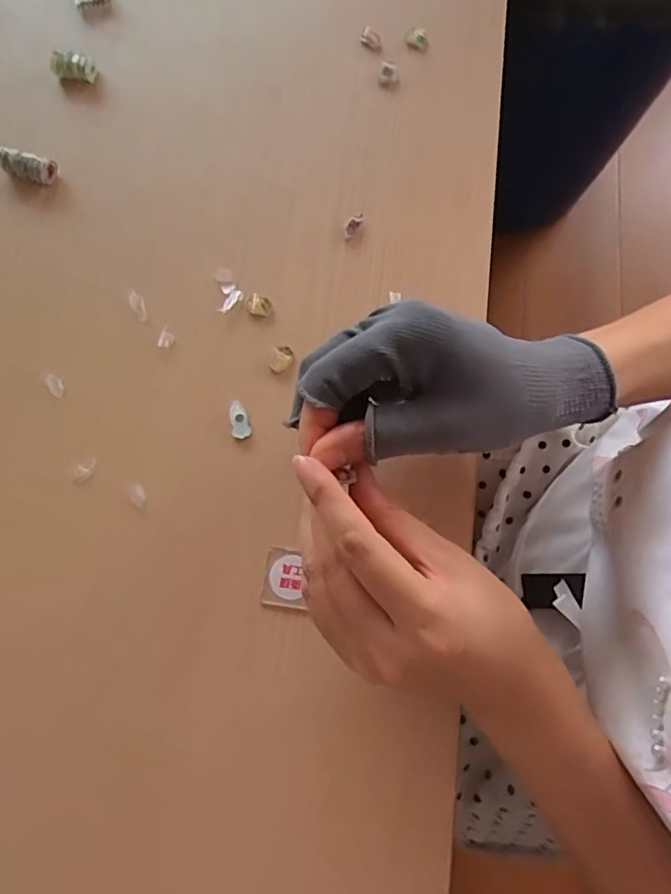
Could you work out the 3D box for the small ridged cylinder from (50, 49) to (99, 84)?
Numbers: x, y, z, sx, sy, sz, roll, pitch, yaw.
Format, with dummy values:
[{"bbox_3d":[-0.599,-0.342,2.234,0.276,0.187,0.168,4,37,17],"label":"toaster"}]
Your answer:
[{"bbox_3d":[-0.179,-0.260,0.381,0.033,0.013,0.014,9,74,2],"label":"small ridged cylinder"}]

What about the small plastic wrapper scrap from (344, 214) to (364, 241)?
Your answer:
[{"bbox_3d":[0.010,-0.138,0.350,0.008,0.008,0.018,33,77,9],"label":"small plastic wrapper scrap"}]

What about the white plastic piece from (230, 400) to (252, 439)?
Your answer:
[{"bbox_3d":[-0.054,-0.015,0.317,0.010,0.004,0.022,-12,87,-3],"label":"white plastic piece"}]

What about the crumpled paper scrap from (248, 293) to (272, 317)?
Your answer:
[{"bbox_3d":[-0.045,-0.085,0.335,0.014,0.007,0.011,11,75,3],"label":"crumpled paper scrap"}]

